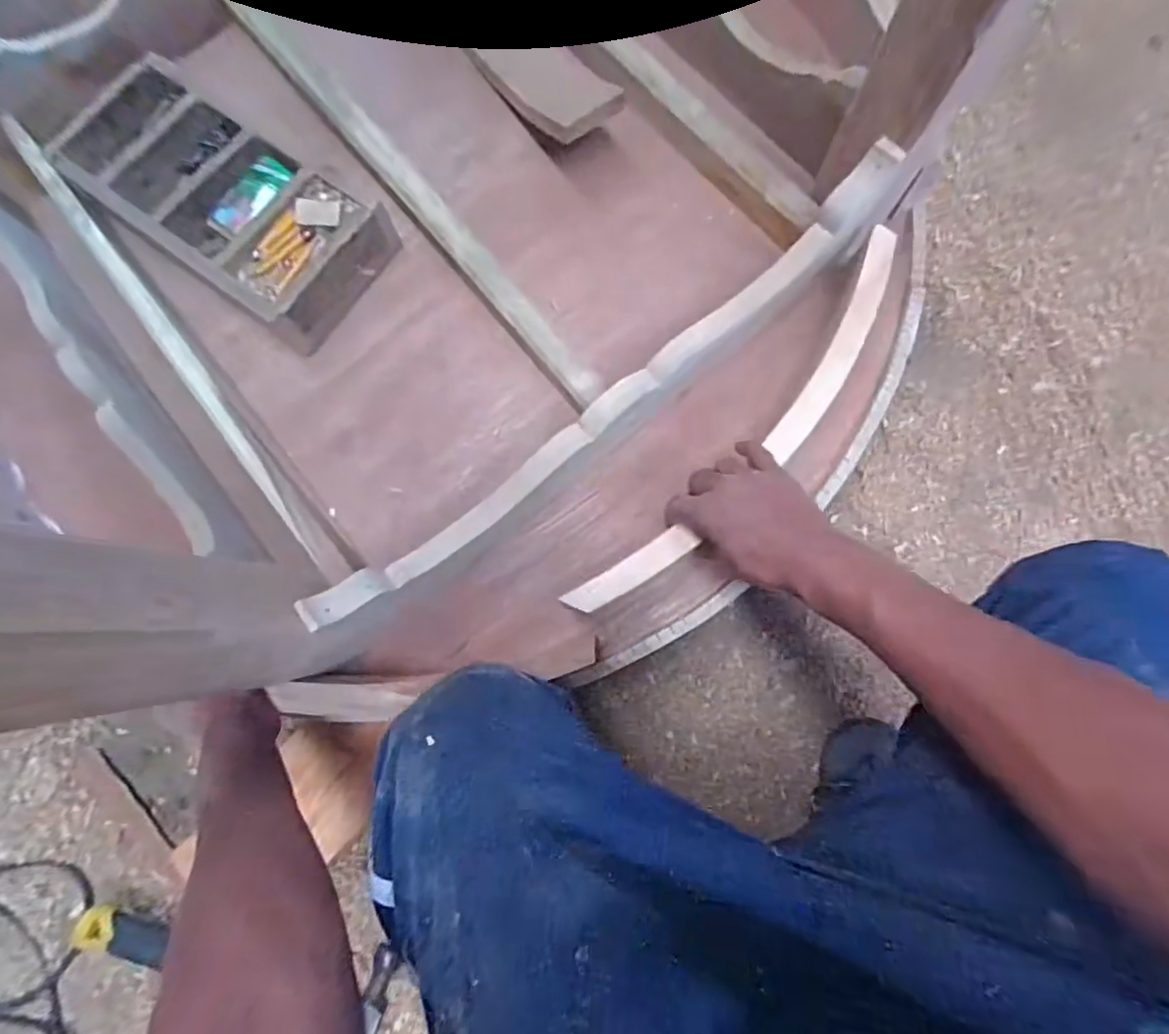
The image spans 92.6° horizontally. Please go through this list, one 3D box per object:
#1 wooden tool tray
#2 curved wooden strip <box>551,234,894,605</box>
[{"bbox_3d":[-0.422,-0.369,0.653,0.376,0.080,0.182,36,81,8],"label":"wooden tool tray"},{"bbox_3d":[0.164,-0.087,0.526,0.083,0.026,0.480,43,80,8],"label":"curved wooden strip"}]

